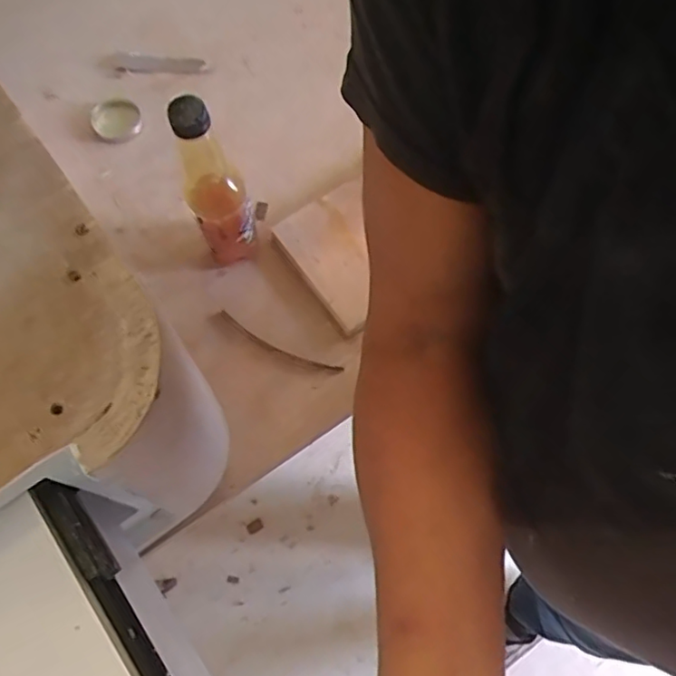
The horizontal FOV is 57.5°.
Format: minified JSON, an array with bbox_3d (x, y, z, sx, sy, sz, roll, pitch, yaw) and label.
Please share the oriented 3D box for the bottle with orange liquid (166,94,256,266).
[{"bbox_3d":[-0.107,-0.130,0.543,0.054,0.194,0.047,-17,69,-8],"label":"bottle with orange liquid"}]

